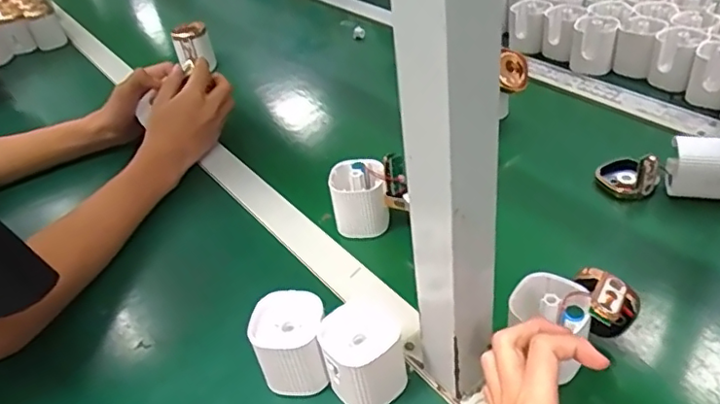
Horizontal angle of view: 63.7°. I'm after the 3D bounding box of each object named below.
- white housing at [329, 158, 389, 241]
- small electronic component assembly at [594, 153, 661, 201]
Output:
[{"bbox_3d":[0.002,-0.006,0.599,0.063,0.058,0.055,-6,39,2],"label":"white housing"},{"bbox_3d":[0.280,-0.034,0.600,0.049,0.049,0.057,-35,47,-30],"label":"small electronic component assembly"}]

